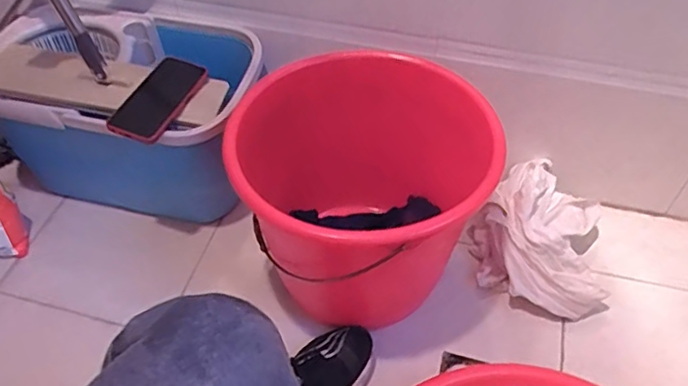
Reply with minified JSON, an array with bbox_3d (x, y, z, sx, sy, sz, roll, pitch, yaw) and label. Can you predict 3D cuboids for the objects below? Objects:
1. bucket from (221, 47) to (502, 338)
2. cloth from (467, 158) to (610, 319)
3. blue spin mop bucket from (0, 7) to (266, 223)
[{"bbox_3d":[0.019,0.006,0.834,0.356,0.301,0.315,8,49,8],"label":"bucket"},{"bbox_3d":[0.328,0.063,0.941,0.207,0.138,0.256,5,49,5],"label":"cloth"},{"bbox_3d":[-0.381,-0.132,0.992,0.464,0.278,0.287,7,49,7],"label":"blue spin mop bucket"}]

